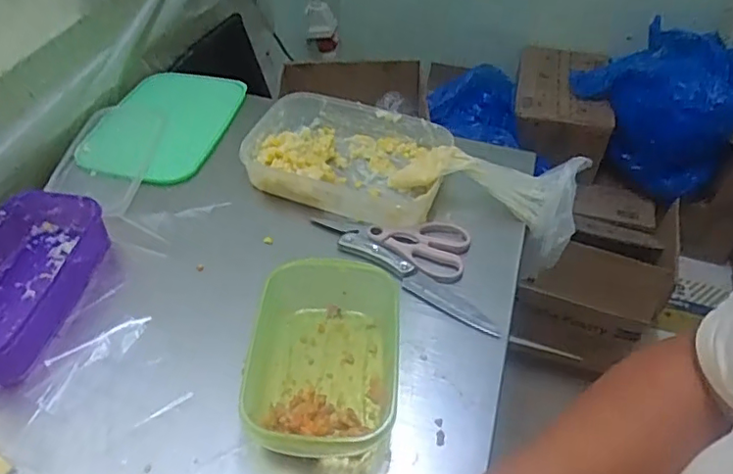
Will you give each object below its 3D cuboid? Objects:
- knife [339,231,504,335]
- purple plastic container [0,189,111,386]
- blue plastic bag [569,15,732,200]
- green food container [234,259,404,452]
[{"bbox_3d":[0.054,0.047,0.635,0.204,0.009,0.030,33,53,25],"label":"knife"},{"bbox_3d":[-0.365,0.047,0.596,0.118,0.052,0.215,10,47,5],"label":"purple plastic container"},{"bbox_3d":[0.748,-0.335,1.500,0.413,0.350,0.241,34,54,25],"label":"blue plastic bag"},{"bbox_3d":[-0.039,0.114,0.532,0.124,0.061,0.188,3,47,-1],"label":"green food container"}]

